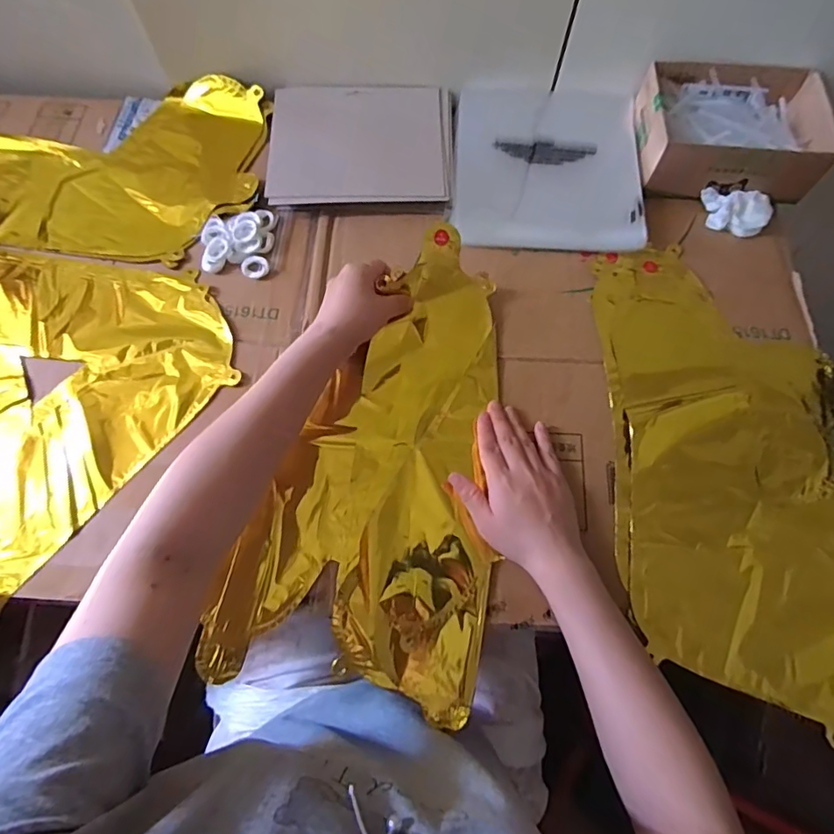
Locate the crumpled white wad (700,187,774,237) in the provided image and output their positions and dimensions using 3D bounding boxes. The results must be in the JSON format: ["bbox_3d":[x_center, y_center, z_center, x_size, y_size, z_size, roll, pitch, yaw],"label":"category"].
[{"bbox_3d":[0.344,-0.221,0.560,0.065,0.026,0.049,1,69,-1],"label":"crumpled white wad"}]

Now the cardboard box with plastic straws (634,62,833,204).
[{"bbox_3d":[0.340,-0.312,0.562,0.190,0.054,0.136,3,69,0],"label":"cardboard box with plastic straws"}]

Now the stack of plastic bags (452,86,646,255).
[{"bbox_3d":[0.146,-0.295,0.579,0.202,0.021,0.233,4,69,0],"label":"stack of plastic bags"}]

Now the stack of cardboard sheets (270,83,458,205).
[{"bbox_3d":[-0.060,-0.309,0.583,0.202,0.014,0.166,0,69,-2],"label":"stack of cardboard sheets"}]

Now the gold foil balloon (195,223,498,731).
[{"bbox_3d":[-0.029,0.029,0.465,0.226,0.071,0.405,12,69,3],"label":"gold foil balloon"}]

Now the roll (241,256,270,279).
[{"bbox_3d":[-0.166,-0.154,0.531,0.027,0.006,0.026,0,69,-1],"label":"roll"}]

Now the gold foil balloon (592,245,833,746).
[{"bbox_3d":[0.295,0.035,0.476,0.220,0.019,0.422,1,73,-3],"label":"gold foil balloon"}]

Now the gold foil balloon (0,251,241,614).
[{"bbox_3d":[-0.357,-0.040,0.496,0.335,0.027,0.363,0,72,1],"label":"gold foil balloon"}]

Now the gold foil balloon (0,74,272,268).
[{"bbox_3d":[-0.380,-0.284,0.575,0.397,0.032,0.233,7,69,1],"label":"gold foil balloon"}]

